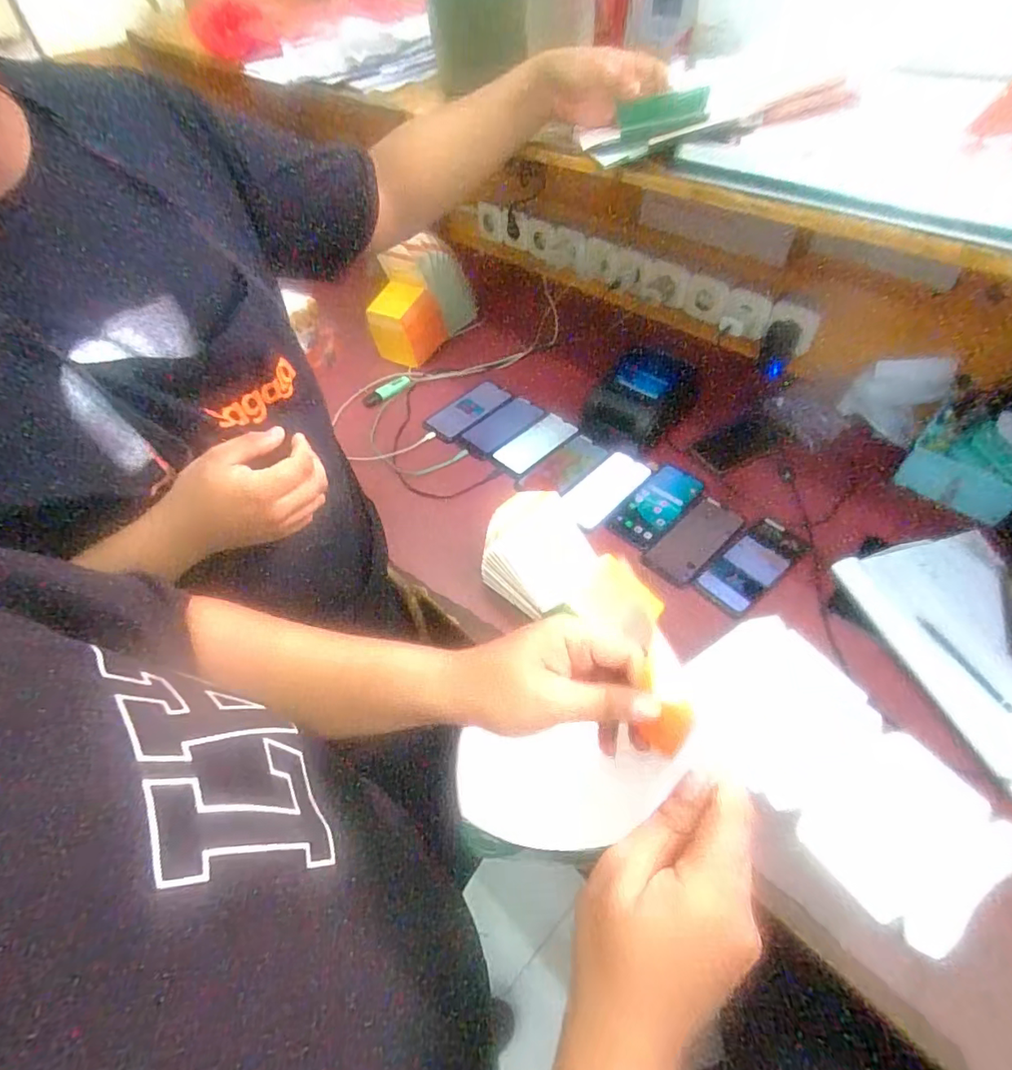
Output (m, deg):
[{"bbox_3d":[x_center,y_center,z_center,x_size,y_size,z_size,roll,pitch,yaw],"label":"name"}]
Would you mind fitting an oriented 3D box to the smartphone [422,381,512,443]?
[{"bbox_3d":[-0.072,-0.238,1.019,0.171,0.007,0.078,-35,58,-22],"label":"smartphone"}]

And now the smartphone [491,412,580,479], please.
[{"bbox_3d":[0.048,-0.162,0.948,0.155,0.008,0.077,-37,58,-23],"label":"smartphone"}]

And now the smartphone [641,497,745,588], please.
[{"bbox_3d":[0.280,0.007,0.796,0.172,0.009,0.078,-39,59,-24],"label":"smartphone"}]

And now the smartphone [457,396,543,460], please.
[{"bbox_3d":[-0.009,-0.196,0.987,0.159,0.011,0.089,-34,57,-22],"label":"smartphone"}]

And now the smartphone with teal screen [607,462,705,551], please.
[{"bbox_3d":[0.236,-0.047,0.839,0.079,0.004,0.171,33,60,26],"label":"smartphone with teal screen"}]

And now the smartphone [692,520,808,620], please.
[{"bbox_3d":[0.348,0.040,0.759,0.178,0.010,0.077,-36,58,-23],"label":"smartphone"}]

